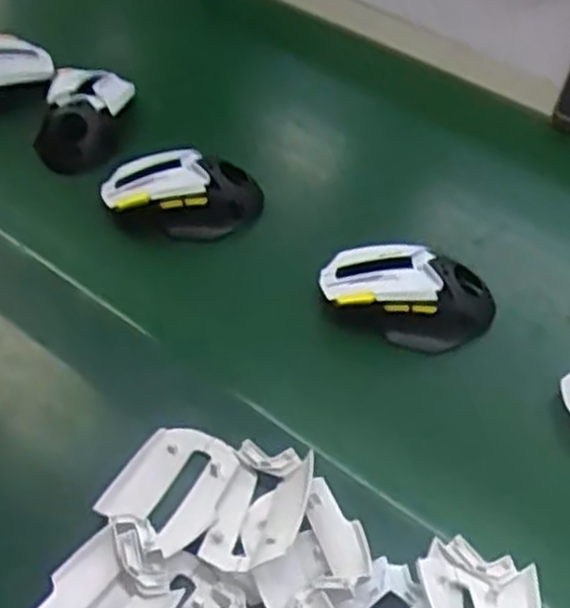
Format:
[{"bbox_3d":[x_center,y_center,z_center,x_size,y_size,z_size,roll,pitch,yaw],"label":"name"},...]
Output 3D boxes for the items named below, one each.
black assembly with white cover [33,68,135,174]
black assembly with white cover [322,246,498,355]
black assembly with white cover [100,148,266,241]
[{"bbox_3d":[-0.169,-0.152,0.667,0.072,0.055,0.079,1,49,-2],"label":"black assembly with white cover"},{"bbox_3d":[0.085,-0.006,0.558,0.117,0.048,0.060,14,49,9],"label":"black assembly with white cover"},{"bbox_3d":[-0.079,-0.081,0.616,0.121,0.050,0.061,1,49,-2],"label":"black assembly with white cover"}]

